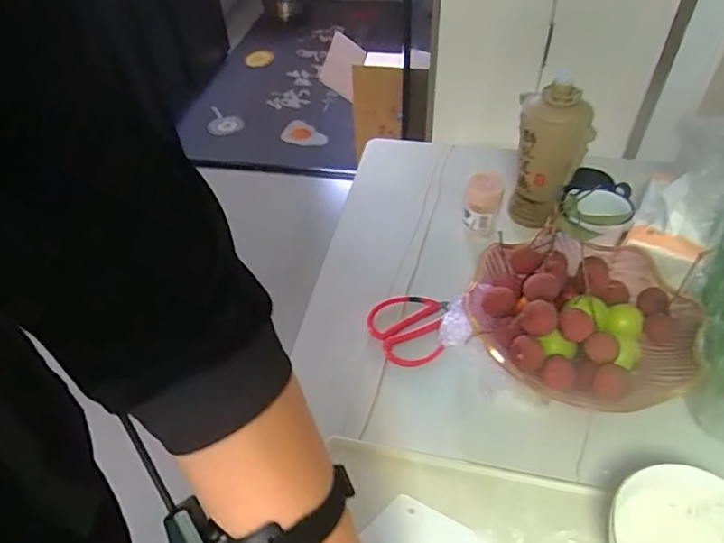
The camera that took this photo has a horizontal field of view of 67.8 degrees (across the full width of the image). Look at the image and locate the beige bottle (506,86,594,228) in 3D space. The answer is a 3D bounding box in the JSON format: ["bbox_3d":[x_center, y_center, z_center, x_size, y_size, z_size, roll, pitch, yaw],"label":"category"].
[{"bbox_3d":[0.241,-0.151,0.705,0.074,0.188,0.074,5,47,8],"label":"beige bottle"}]

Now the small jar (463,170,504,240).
[{"bbox_3d":[0.162,-0.089,0.730,0.044,0.092,0.038,6,48,10],"label":"small jar"}]

